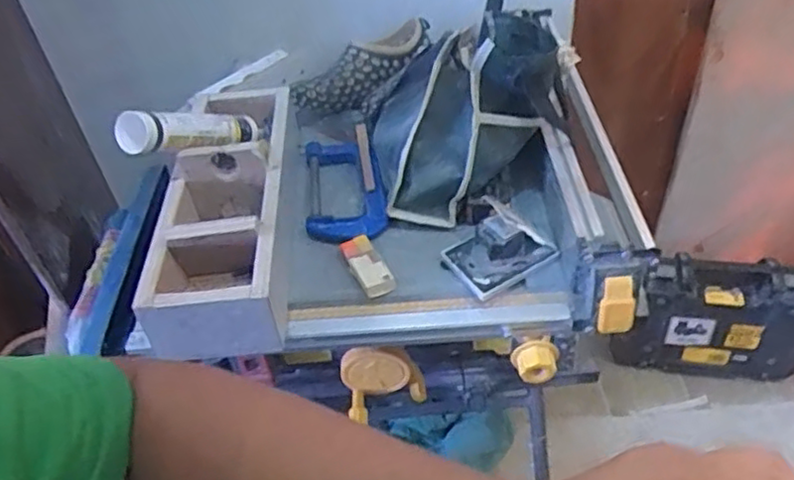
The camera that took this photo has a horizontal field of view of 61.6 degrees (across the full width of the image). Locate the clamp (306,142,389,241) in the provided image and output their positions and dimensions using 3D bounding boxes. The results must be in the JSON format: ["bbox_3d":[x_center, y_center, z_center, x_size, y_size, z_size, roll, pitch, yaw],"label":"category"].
[{"bbox_3d":[-0.073,-0.072,0.928,0.103,0.033,0.214,-9,43,-2],"label":"clamp"}]

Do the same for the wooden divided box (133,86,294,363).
[{"bbox_3d":[-0.216,-0.058,0.864,0.159,0.123,0.437,-8,43,-1],"label":"wooden divided box"}]

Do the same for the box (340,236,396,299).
[{"bbox_3d":[-0.037,0.031,0.814,0.037,0.022,0.092,-20,45,-14],"label":"box"}]

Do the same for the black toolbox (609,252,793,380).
[{"bbox_3d":[0.738,0.183,1.528,0.422,0.286,0.101,3,44,10],"label":"black toolbox"}]

